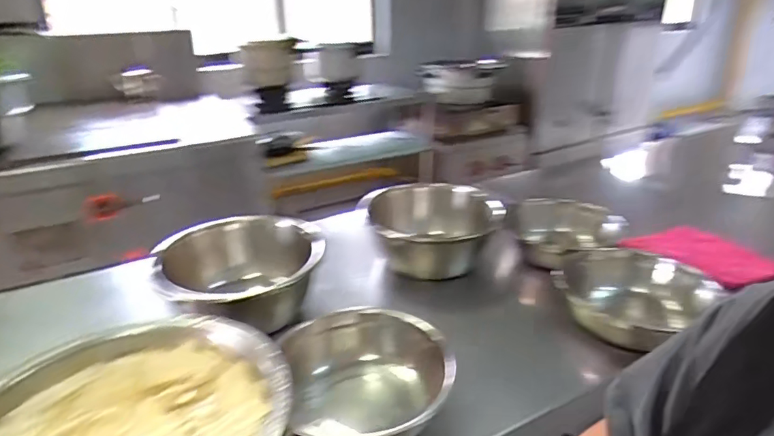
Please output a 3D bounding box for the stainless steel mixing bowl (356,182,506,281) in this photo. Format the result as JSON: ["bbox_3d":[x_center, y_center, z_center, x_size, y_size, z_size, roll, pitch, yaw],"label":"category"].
[{"bbox_3d":[0.092,0.027,1.157,0.295,0.126,0.316,-3,24,-5],"label":"stainless steel mixing bowl"}]

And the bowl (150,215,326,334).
[{"bbox_3d":[-0.280,0.118,0.964,0.281,0.138,0.306,0,24,3],"label":"bowl"}]

